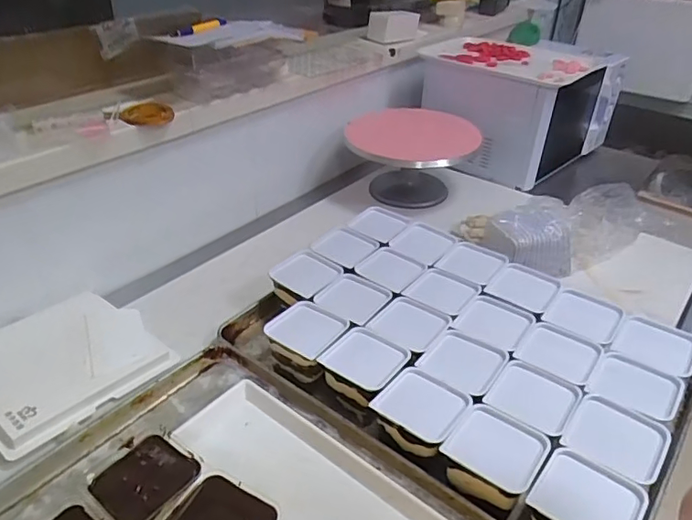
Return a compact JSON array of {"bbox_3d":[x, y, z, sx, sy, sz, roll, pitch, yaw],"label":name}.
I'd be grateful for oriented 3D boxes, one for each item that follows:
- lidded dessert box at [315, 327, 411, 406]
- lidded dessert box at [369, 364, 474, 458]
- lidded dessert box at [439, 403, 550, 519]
[{"bbox_3d":[0.024,0.138,0.708,0.095,0.041,0.093,25,41,29],"label":"lidded dessert box"},{"bbox_3d":[0.091,0.182,0.646,0.093,0.037,0.093,25,41,29],"label":"lidded dessert box"},{"bbox_3d":[0.164,0.217,0.594,0.093,0.044,0.103,26,41,30],"label":"lidded dessert box"}]

